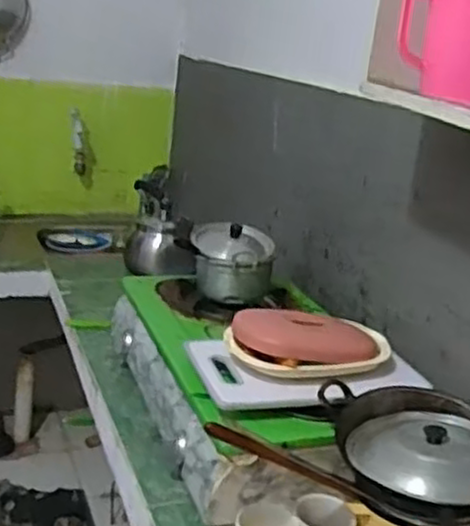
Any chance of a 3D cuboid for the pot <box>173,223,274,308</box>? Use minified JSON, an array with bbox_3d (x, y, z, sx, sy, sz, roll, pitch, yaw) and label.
[{"bbox_3d":[-0.012,-0.005,1.575,0.186,0.130,0.190,7,18,2],"label":"pot"}]

